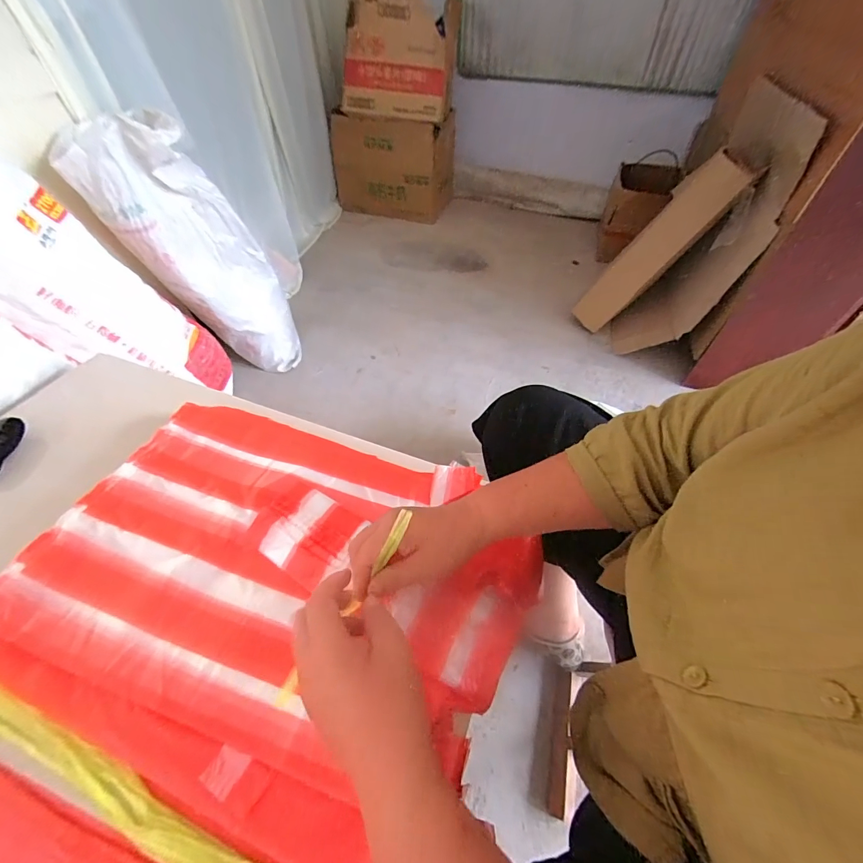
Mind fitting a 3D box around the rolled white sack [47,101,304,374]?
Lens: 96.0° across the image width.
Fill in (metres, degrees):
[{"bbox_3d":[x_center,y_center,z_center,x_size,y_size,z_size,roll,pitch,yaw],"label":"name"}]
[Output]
[{"bbox_3d":[-0.601,-0.455,1.078,0.295,0.694,0.164,-29,55,1],"label":"rolled white sack"}]

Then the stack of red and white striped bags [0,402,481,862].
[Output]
[{"bbox_3d":[-0.174,0.148,0.428,0.488,0.042,0.394,18,50,11],"label":"stack of red and white striped bags"}]

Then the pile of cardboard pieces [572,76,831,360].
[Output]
[{"bbox_3d":[0.756,-0.590,1.208,0.404,0.618,0.330,23,55,18],"label":"pile of cardboard pieces"}]

